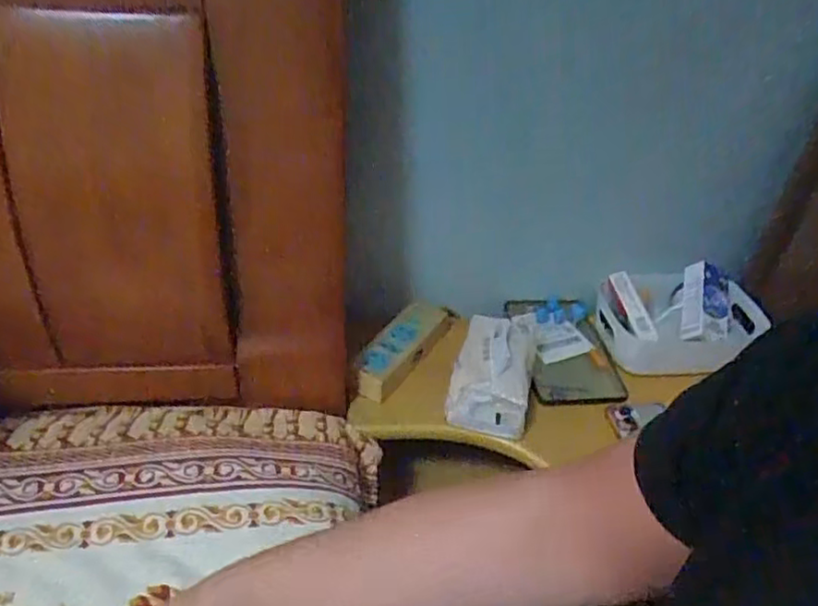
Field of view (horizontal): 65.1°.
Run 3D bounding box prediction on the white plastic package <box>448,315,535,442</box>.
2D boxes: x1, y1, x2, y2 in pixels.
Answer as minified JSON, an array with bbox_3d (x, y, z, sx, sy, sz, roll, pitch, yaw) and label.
[{"bbox_3d":[0.102,0.073,0.768,0.091,0.073,0.154,11,39,9],"label":"white plastic package"}]

